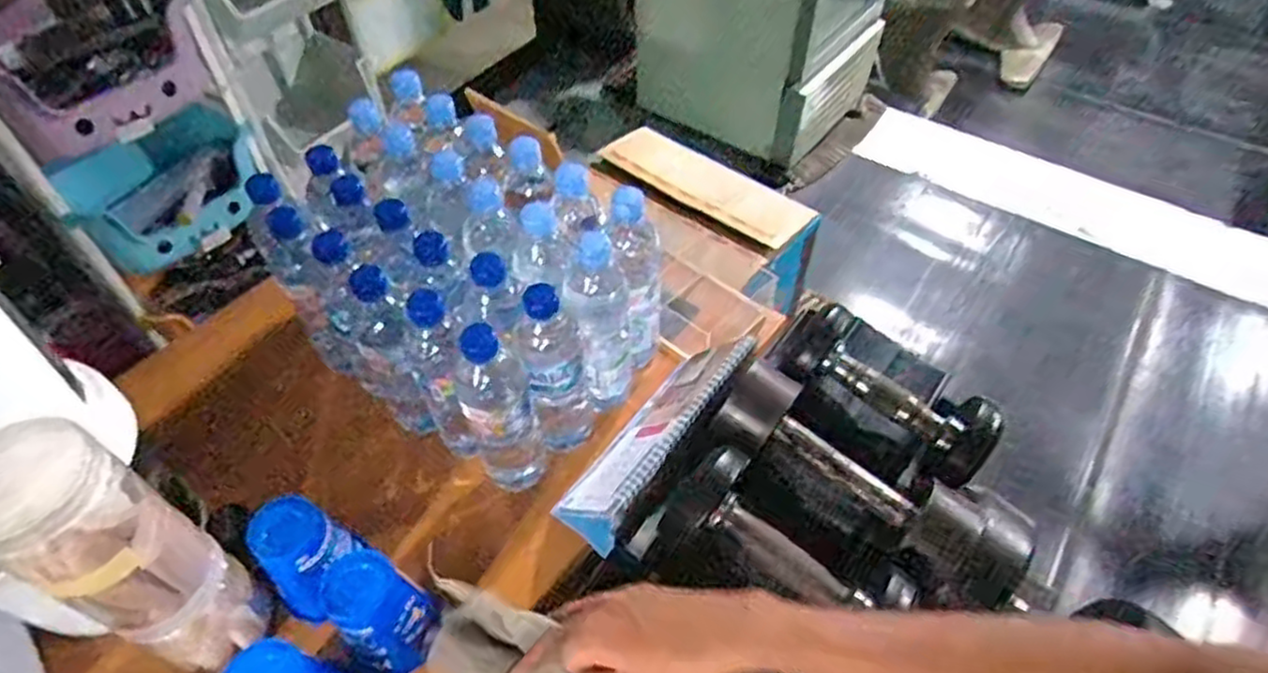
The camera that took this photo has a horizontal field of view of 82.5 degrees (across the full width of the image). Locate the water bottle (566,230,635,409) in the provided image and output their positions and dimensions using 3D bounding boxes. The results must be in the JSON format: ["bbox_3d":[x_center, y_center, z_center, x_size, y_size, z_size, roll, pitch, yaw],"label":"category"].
[{"bbox_3d":[-0.030,-0.009,0.732,0.057,0.218,0.062,-2,51,-1],"label":"water bottle"}]

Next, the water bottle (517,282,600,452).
[{"bbox_3d":[-0.074,0.035,0.709,0.062,0.197,0.059,-10,51,-8],"label":"water bottle"}]

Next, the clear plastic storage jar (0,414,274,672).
[{"bbox_3d":[-0.374,0.170,0.544,0.077,0.266,0.088,23,55,19],"label":"clear plastic storage jar"}]

